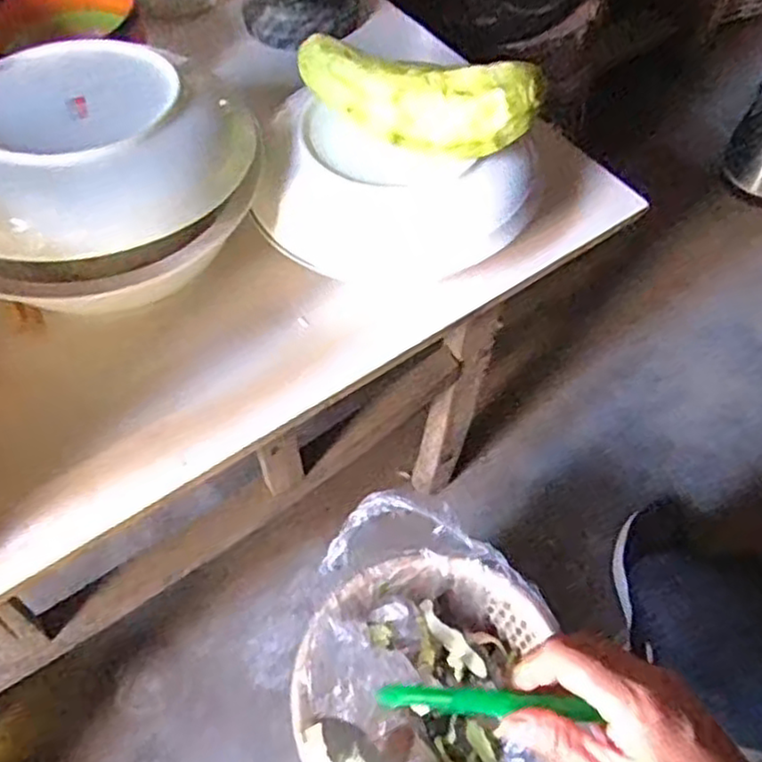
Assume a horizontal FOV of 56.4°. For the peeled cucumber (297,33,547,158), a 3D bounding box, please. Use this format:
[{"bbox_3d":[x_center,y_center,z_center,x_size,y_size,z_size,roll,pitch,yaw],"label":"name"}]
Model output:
[{"bbox_3d":[0.015,-0.171,0.417,0.148,0.041,0.054,18,61,11],"label":"peeled cucumber"}]

